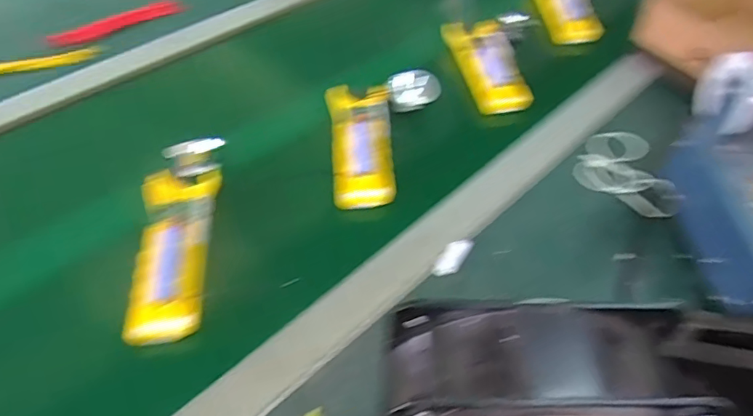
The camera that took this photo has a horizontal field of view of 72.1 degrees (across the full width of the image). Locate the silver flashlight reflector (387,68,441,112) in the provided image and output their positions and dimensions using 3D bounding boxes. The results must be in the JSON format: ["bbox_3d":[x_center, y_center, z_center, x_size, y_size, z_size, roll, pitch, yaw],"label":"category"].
[{"bbox_3d":[0.042,-0.132,0.580,0.056,0.036,0.031,-11,52,-11],"label":"silver flashlight reflector"}]

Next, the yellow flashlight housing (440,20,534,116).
[{"bbox_3d":[0.131,-0.178,0.629,0.071,0.025,0.164,-4,51,-6],"label":"yellow flashlight housing"}]

